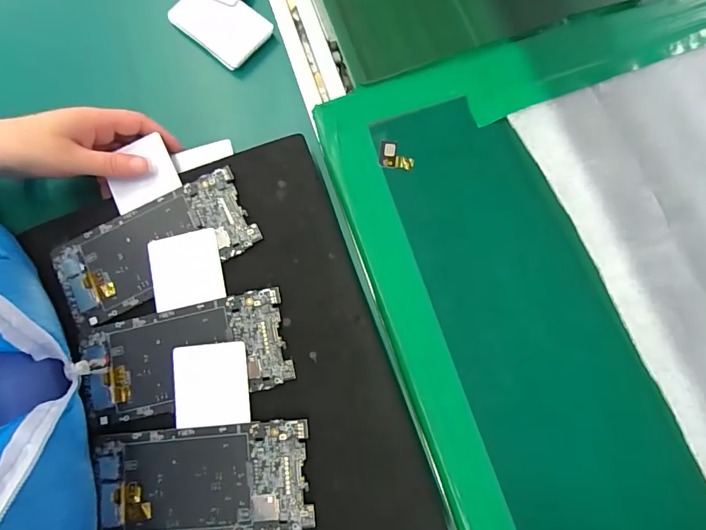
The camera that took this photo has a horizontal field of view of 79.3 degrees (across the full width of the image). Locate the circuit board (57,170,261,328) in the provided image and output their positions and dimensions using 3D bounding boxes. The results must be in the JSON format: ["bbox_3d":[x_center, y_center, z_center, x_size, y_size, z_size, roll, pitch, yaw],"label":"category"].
[{"bbox_3d":[-0.157,-0.016,0.334,0.152,0.008,0.070,-26,78,-6],"label":"circuit board"}]

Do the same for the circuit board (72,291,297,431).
[{"bbox_3d":[-0.126,0.067,0.313,0.152,0.009,0.071,-12,77,-2],"label":"circuit board"}]

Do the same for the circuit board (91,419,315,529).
[{"bbox_3d":[-0.105,0.150,0.294,0.148,0.005,0.071,-6,79,4],"label":"circuit board"}]

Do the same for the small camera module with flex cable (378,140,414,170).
[{"bbox_3d":[0.038,-0.095,0.368,0.030,0.004,0.025,6,77,2],"label":"small camera module with flex cable"}]

